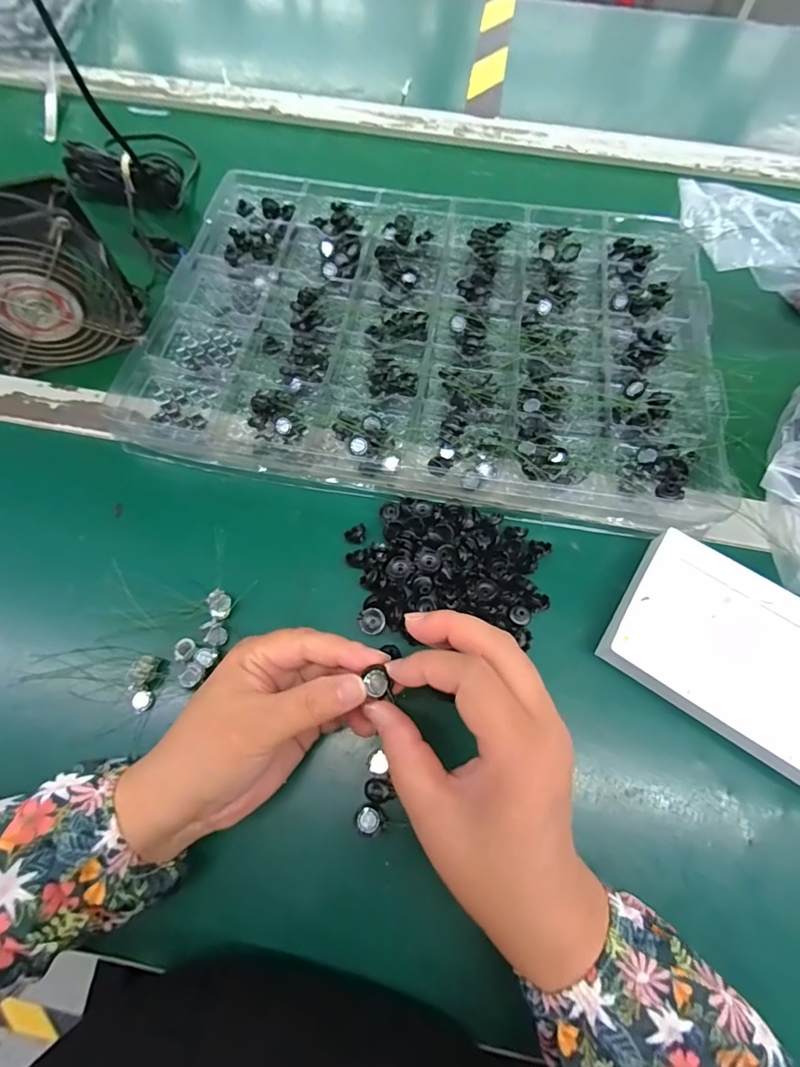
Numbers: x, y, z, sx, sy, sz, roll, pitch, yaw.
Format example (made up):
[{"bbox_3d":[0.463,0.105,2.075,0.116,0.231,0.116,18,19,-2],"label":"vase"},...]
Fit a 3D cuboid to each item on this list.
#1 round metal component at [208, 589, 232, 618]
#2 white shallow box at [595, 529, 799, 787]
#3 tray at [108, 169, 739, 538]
[{"bbox_3d":[-0.119,0.046,0.313,0.013,0.008,0.017,-9,68,-4],"label":"round metal component"},{"bbox_3d":[0.231,0.083,0.303,0.173,0.024,0.108,34,71,13],"label":"white shallow box"},{"bbox_3d":[0.028,-0.172,0.397,0.438,0.034,0.298,8,66,3],"label":"tray"}]

